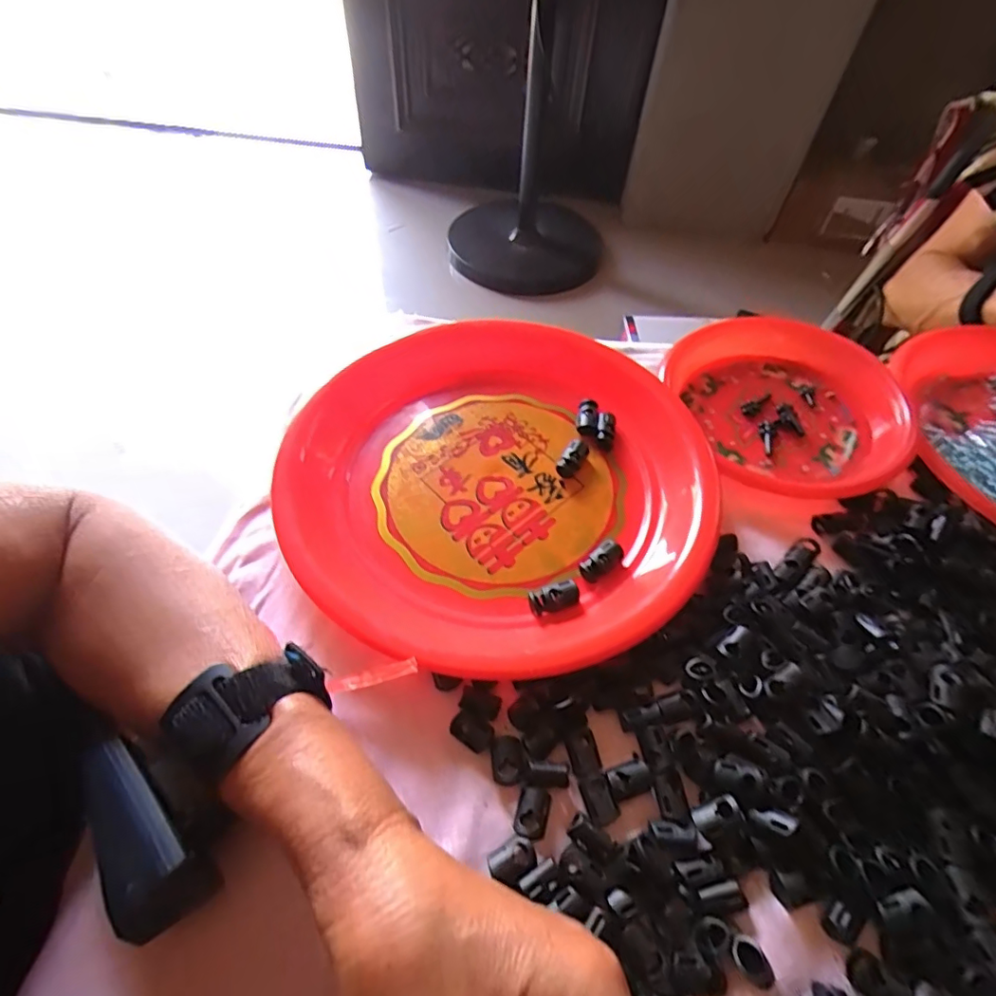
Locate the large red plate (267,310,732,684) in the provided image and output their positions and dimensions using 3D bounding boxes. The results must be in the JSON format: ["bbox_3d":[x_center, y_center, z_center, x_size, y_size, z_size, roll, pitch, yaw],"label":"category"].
[{"bbox_3d":[0.003,-0.019,0.337,0.243,0.027,0.261,1,54,-1],"label":"large red plate"}]

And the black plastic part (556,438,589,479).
[{"bbox_3d":[0.049,-0.026,0.348,0.013,0.012,0.029,26,57,16],"label":"black plastic part"}]

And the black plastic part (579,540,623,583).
[{"bbox_3d":[0.060,0.037,0.307,0.028,0.011,0.014,-31,60,-22],"label":"black plastic part"}]

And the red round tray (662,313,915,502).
[{"bbox_3d":[0.196,-0.071,0.380,0.148,0.035,0.149,1,54,-1],"label":"red round tray"}]

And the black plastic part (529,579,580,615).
[{"bbox_3d":[0.031,0.055,0.295,0.027,0.008,0.013,-13,55,-11],"label":"black plastic part"}]

